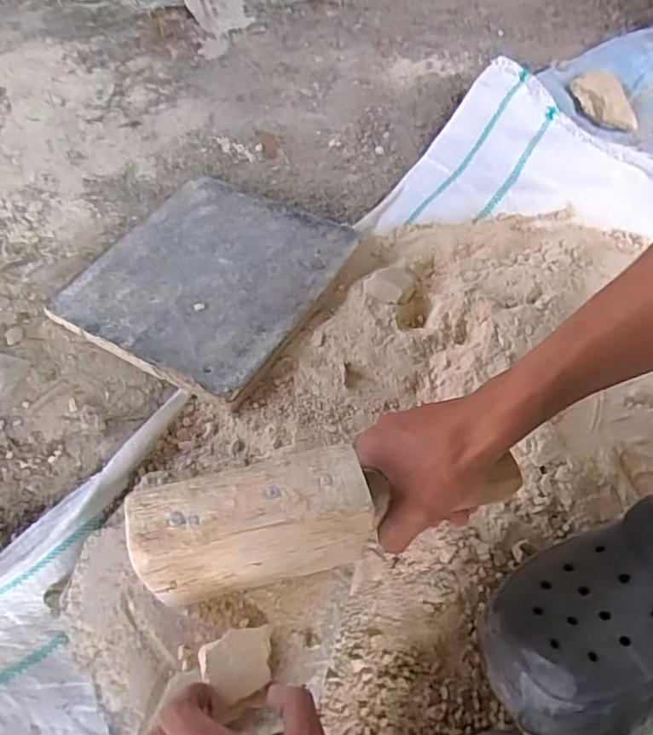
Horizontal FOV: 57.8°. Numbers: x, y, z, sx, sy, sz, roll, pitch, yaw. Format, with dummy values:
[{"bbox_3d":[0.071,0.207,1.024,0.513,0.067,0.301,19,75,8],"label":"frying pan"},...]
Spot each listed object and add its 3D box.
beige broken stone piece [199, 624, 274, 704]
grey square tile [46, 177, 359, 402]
[{"bbox_3d":[-0.057,0.188,0.376,0.046,0.004,0.041,-1,52,-14],"label":"beige broken stone piece"},{"bbox_3d":[-0.120,-0.100,0.612,0.234,0.030,0.247,27,60,17],"label":"grey square tile"}]

